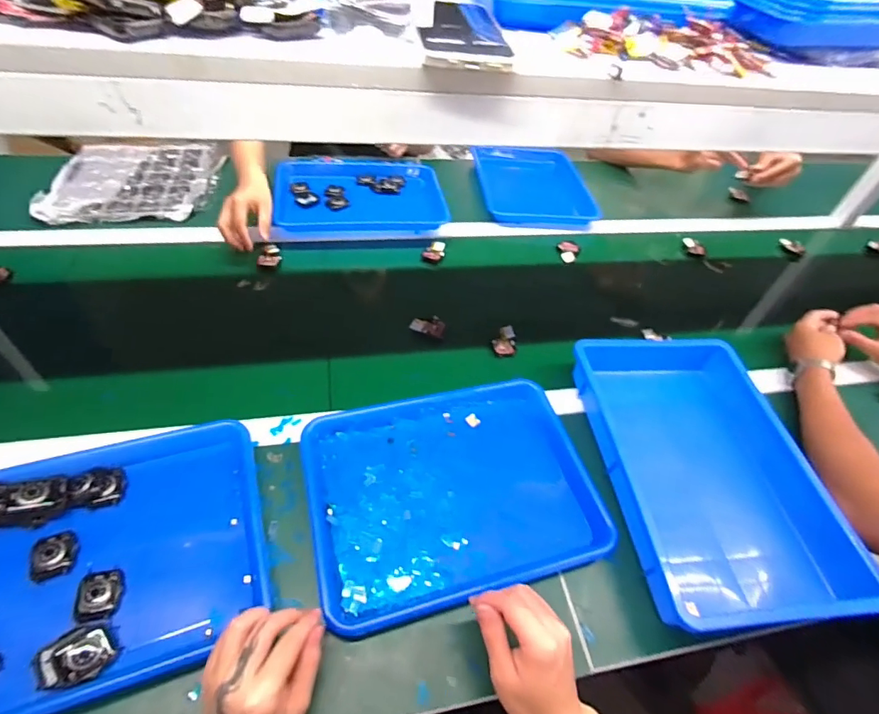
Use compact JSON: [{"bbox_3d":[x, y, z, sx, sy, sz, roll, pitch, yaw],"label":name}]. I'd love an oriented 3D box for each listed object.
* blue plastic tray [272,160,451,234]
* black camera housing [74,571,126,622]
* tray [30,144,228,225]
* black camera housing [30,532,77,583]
[{"bbox_3d":[-0.163,-0.333,0.956,0.338,0.040,0.236,-1,50,-7],"label":"blue plastic tray"},{"bbox_3d":[-0.334,0.235,0.450,0.038,0.013,0.043,-11,52,-15],"label":"black camera housing"},{"bbox_3d":[-0.603,-0.364,0.927,0.285,0.032,0.294,-4,51,-10],"label":"tray"},{"bbox_3d":[-0.396,0.204,0.472,0.038,0.013,0.043,-17,54,-19],"label":"black camera housing"}]

